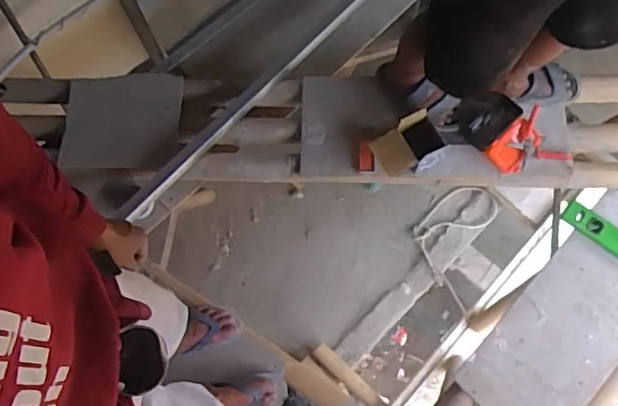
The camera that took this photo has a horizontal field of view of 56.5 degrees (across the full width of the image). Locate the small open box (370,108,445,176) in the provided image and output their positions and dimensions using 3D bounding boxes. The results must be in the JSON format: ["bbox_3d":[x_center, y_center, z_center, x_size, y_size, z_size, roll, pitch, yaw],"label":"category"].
[{"bbox_3d":[0.253,-0.152,1.477,0.165,0.072,0.123,-27,79,-7],"label":"small open box"}]

